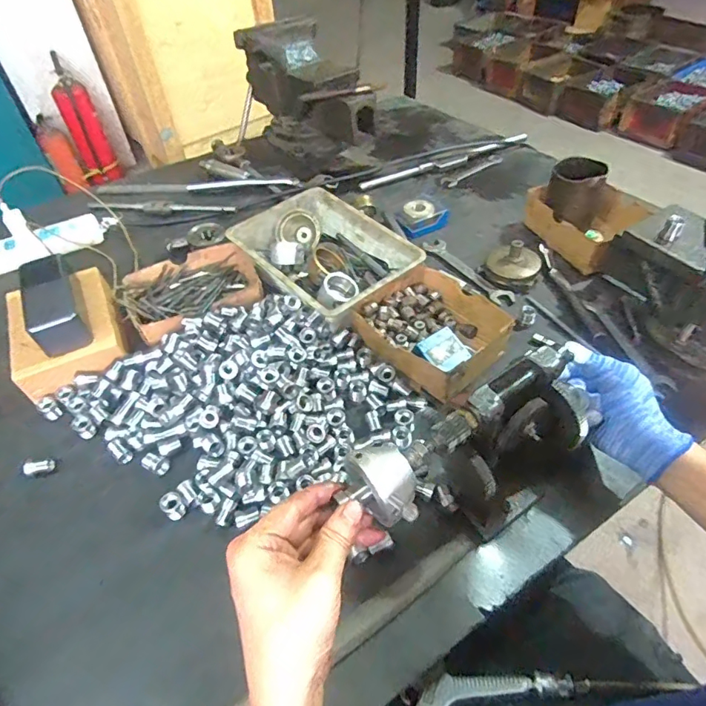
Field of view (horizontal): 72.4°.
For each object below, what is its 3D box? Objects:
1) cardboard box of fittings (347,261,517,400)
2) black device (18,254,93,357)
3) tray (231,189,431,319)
[{"bbox_3d":[0.101,-0.036,0.609,0.174,0.047,0.155,34,58,29],"label":"cardboard box of fittings"},{"bbox_3d":[-0.359,-0.060,0.579,0.061,0.050,0.136,-27,52,-19],"label":"black device"},{"bbox_3d":[-0.041,-0.132,0.688,0.173,0.069,0.238,-33,54,-24],"label":"tray"}]

